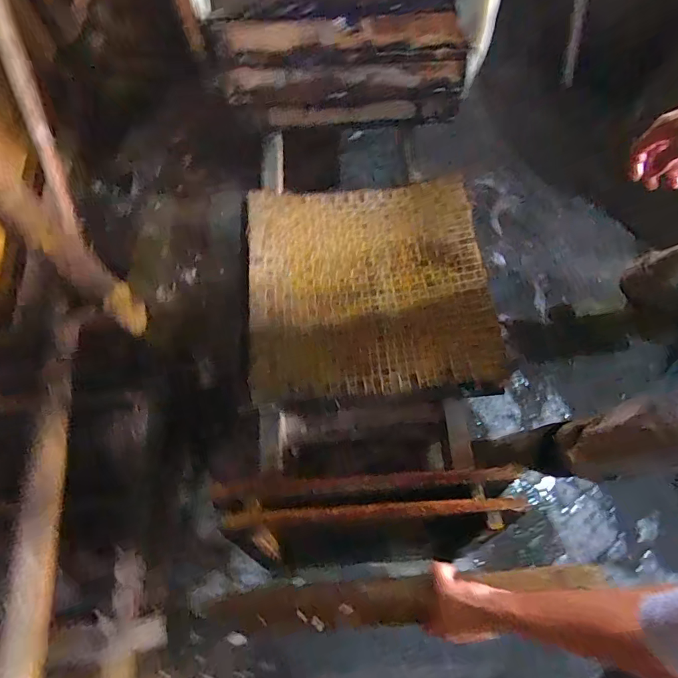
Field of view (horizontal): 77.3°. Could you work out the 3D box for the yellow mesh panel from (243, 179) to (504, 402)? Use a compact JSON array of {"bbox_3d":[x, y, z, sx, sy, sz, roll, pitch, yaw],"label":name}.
[{"bbox_3d":[0.058,-0.128,0.879,0.470,0.048,0.473,-6,68,-1],"label":"yellow mesh panel"}]

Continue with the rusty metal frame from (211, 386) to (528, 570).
[{"bbox_3d":[0.046,0.224,0.751,0.465,0.187,0.282,-6,68,-1],"label":"rusty metal frame"}]

